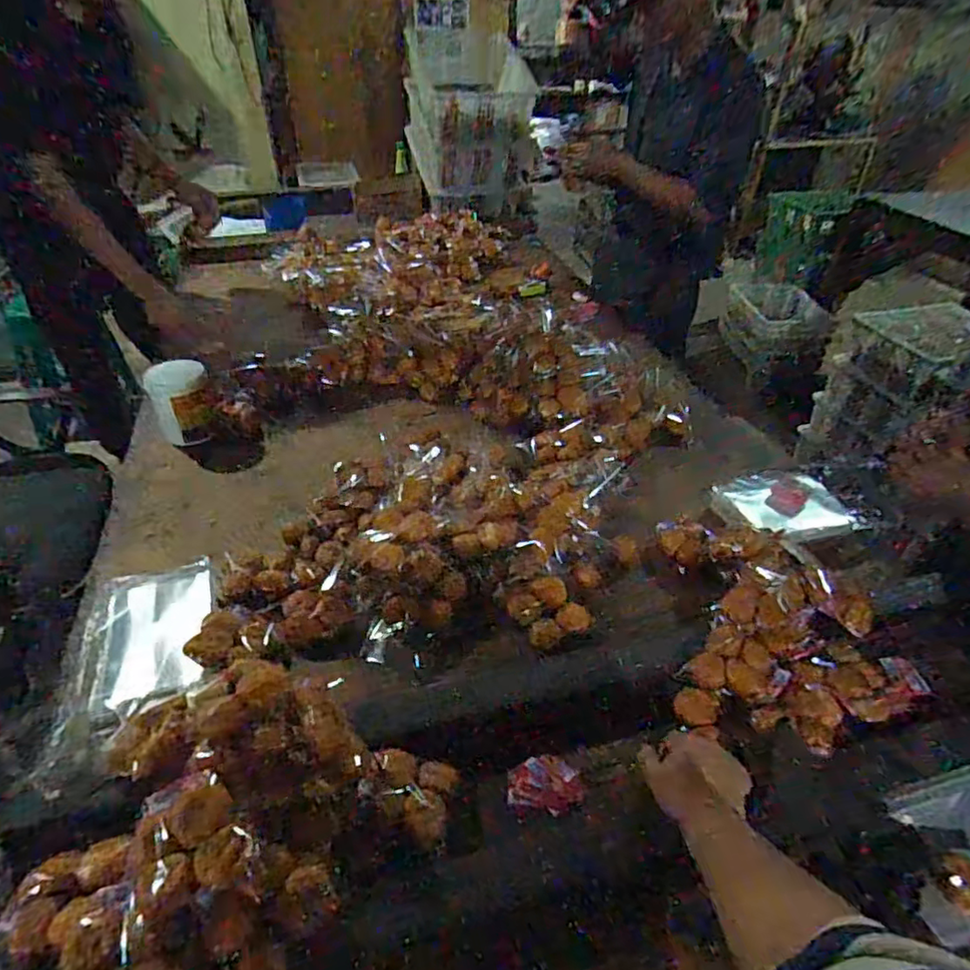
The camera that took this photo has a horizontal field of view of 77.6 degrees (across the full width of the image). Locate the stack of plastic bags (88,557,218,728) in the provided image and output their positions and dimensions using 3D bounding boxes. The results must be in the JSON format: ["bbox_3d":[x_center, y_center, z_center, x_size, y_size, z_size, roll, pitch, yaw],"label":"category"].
[{"bbox_3d":[-0.414,0.181,0.748,0.143,0.038,0.239,-13,42,-17],"label":"stack of plastic bags"}]

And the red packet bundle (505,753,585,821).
[{"bbox_3d":[0.064,0.327,0.656,0.077,0.018,0.059,-3,40,-6],"label":"red packet bundle"}]

